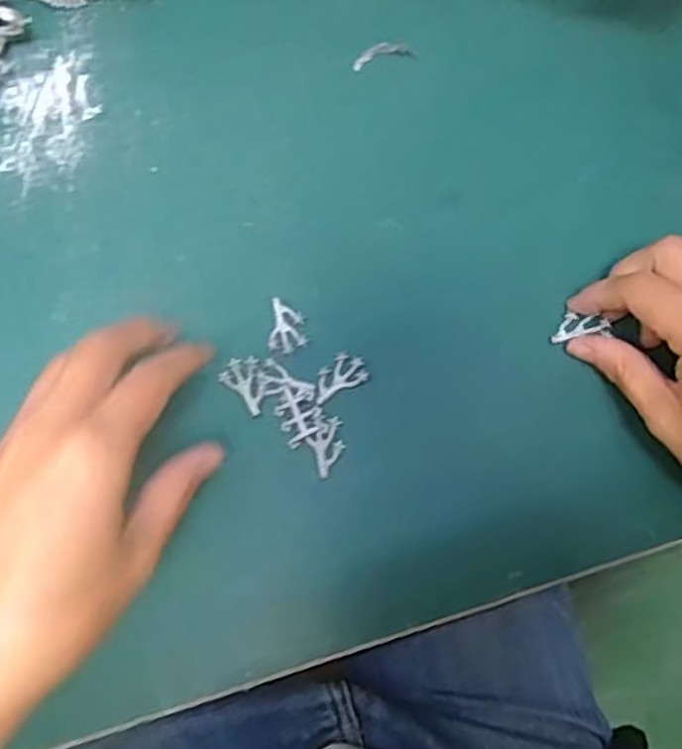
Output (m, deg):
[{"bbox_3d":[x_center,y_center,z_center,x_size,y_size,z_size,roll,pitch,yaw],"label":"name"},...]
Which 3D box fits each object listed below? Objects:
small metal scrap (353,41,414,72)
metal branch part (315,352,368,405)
[{"bbox_3d":[0.021,-0.158,0.364,0.030,0.004,0.011,-13,79,-4],"label":"small metal scrap"},{"bbox_3d":[-0.002,0.000,0.330,0.025,0.004,0.016,-26,80,-7],"label":"metal branch part"}]

